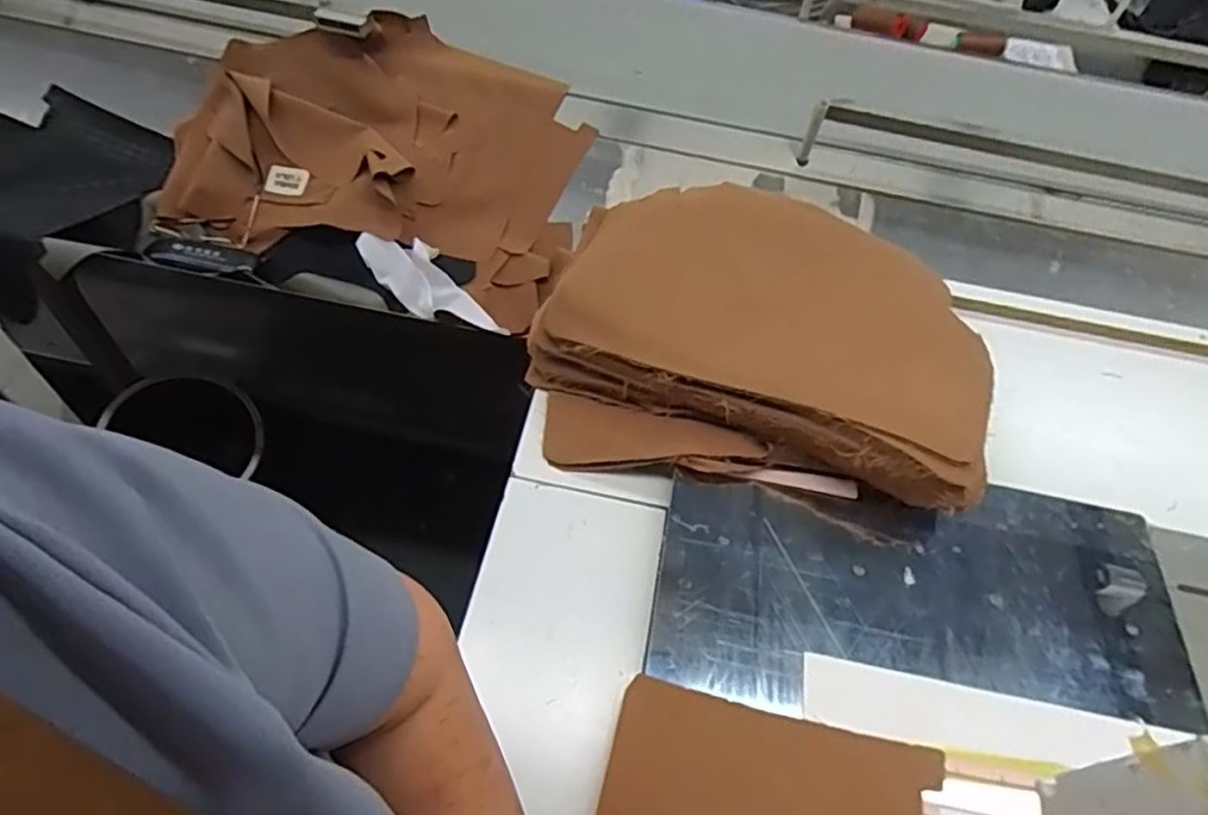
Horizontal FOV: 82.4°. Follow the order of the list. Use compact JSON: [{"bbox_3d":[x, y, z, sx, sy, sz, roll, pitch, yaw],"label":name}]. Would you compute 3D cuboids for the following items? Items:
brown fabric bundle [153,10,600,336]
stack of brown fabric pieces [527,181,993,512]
[{"bbox_3d":[-0.319,-0.376,1.034,0.554,0.130,0.411,17,78,-6],"label":"brown fabric bundle"},{"bbox_3d":[0.164,-0.091,0.725,0.436,0.128,0.357,11,51,3],"label":"stack of brown fabric pieces"}]

